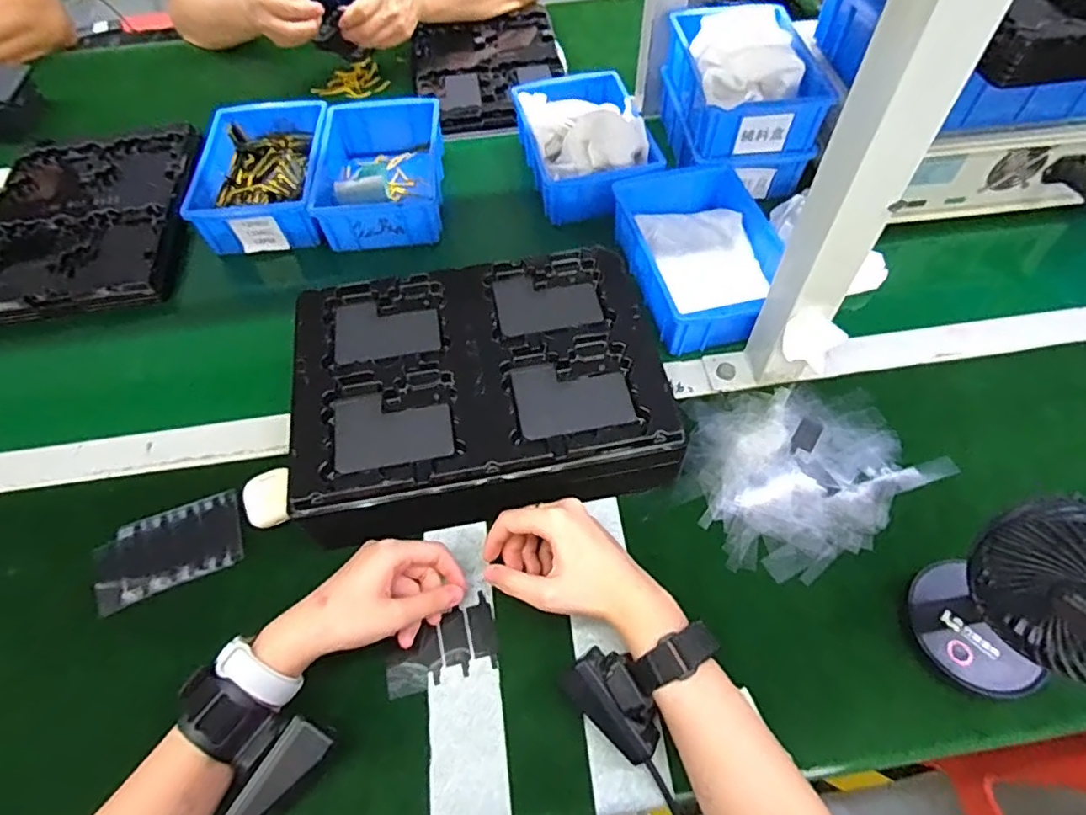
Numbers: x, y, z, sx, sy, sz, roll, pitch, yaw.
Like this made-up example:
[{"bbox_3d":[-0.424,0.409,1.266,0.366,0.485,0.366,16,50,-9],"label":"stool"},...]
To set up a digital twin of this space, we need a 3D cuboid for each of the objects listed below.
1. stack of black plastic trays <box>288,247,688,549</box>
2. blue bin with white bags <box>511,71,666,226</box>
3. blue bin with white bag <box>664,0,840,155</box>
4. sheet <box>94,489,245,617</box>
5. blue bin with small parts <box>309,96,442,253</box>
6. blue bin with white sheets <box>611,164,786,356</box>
[{"bbox_3d":[-0.054,-0.016,0.518,0.296,0.075,0.226,-10,60,-5],"label":"stack of black plastic trays"},{"bbox_3d":[0.048,-0.315,0.707,0.138,0.075,0.217,-11,58,-5],"label":"blue bin with white bags"},{"bbox_3d":[0.224,-0.366,0.682,0.127,0.081,0.196,-5,58,-2],"label":"blue bin with white bag"},{"bbox_3d":[-0.302,0.113,0.488,0.113,0.009,0.067,-23,63,-12],"label":"sheet"},{"bbox_3d":[-0.188,-0.279,0.706,0.134,0.059,0.206,-4,58,-1],"label":"blue bin with small parts"},{"bbox_3d":[0.164,-0.159,0.613,0.141,0.053,0.204,-13,59,-7],"label":"blue bin with white sheets"}]

